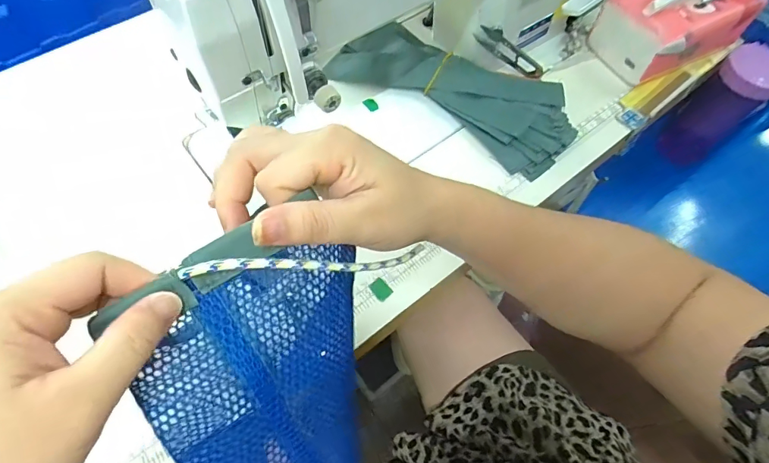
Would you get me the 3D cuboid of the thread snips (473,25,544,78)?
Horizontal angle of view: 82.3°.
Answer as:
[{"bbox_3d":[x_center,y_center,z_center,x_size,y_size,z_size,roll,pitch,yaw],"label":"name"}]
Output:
[{"bbox_3d":[0.146,-0.206,0.509,0.100,0.027,0.013,20,57,-29],"label":"thread snips"}]

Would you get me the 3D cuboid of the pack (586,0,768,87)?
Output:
[{"bbox_3d":[0.356,-0.263,0.537,0.182,0.083,0.099,-27,66,-16],"label":"pack"}]

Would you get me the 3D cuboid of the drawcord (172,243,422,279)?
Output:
[{"bbox_3d":[-0.031,0.016,0.217,0.125,0.016,0.014,0,58,-33],"label":"drawcord"}]

